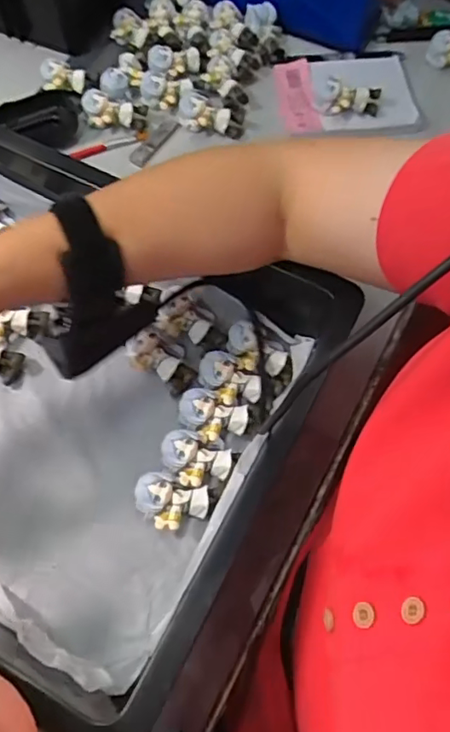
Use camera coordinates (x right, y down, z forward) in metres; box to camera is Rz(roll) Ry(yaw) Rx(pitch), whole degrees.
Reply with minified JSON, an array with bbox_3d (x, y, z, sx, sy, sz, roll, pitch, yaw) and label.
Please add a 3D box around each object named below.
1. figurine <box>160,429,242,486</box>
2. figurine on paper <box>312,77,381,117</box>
[{"bbox_3d":[-0.019,0.069,0.414,0.054,0.024,0.038,7,66,1],"label":"figurine"},{"bbox_3d":[0.117,-0.258,0.543,0.062,0.025,0.031,11,66,3],"label":"figurine on paper"}]

